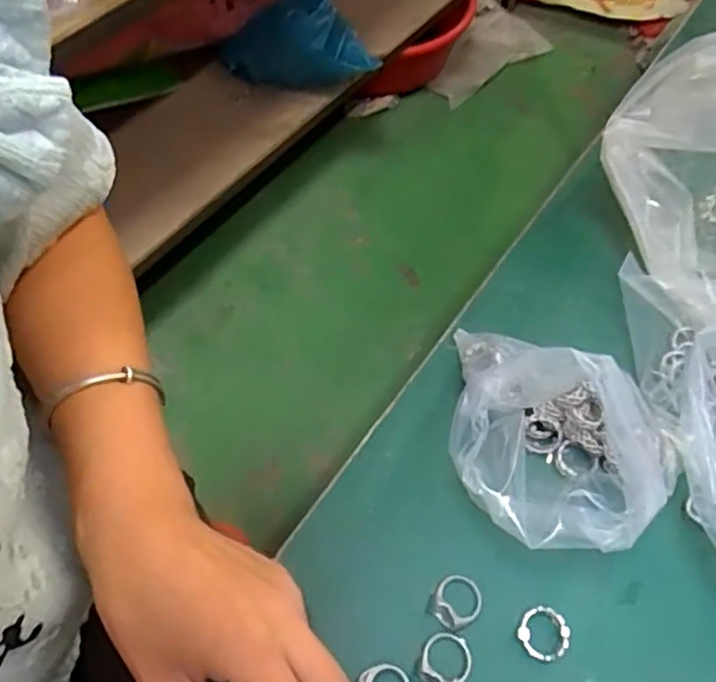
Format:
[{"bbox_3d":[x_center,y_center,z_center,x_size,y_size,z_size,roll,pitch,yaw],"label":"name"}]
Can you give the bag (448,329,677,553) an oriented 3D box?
[{"bbox_3d":[0.089,0.050,0.309,0.088,0.103,0.085,7,60,1],"label":"bag"}]

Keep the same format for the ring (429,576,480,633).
[{"bbox_3d":[0.049,0.127,0.319,0.022,0.010,0.025,39,66,18],"label":"ring"}]

